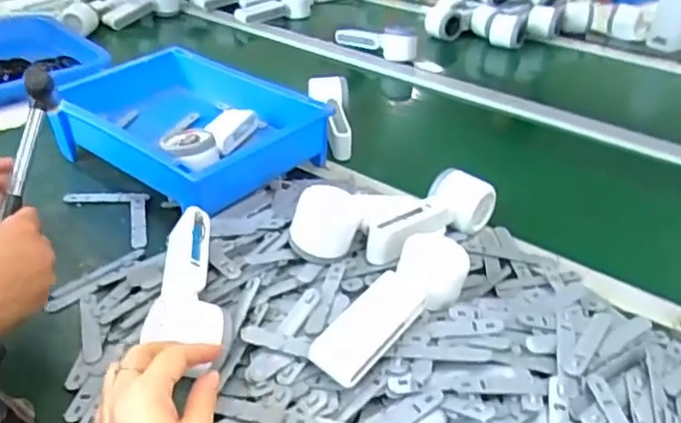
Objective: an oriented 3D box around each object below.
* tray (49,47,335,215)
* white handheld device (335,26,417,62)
[{"bbox_3d":[-0.193,-0.104,0.764,0.302,0.093,0.209,27,41,32],"label":"tray"},{"bbox_3d":[0.062,-0.312,1.123,0.172,0.057,0.049,17,37,26],"label":"white handheld device"}]

